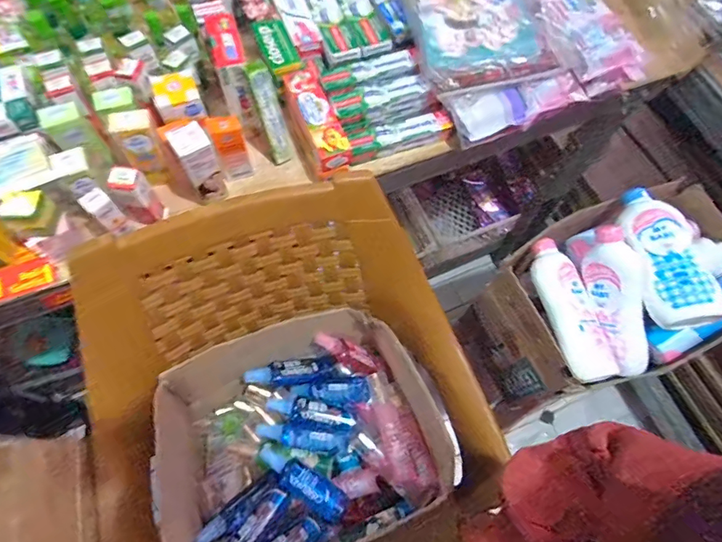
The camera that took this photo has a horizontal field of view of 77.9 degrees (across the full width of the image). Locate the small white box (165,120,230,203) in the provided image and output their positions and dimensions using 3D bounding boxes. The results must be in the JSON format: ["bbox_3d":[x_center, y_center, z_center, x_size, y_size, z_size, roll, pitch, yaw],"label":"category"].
[{"bbox_3d":[-0.203,-0.134,0.574,0.042,0.108,0.045,-31,72,-14],"label":"small white box"}]

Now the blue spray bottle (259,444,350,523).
[{"bbox_3d":[-0.086,0.307,0.658,0.149,0.037,0.041,35,70,11],"label":"blue spray bottle"}]

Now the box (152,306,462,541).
[{"bbox_3d":[-0.090,0.244,0.671,0.354,0.175,0.321,-22,70,-11],"label":"box"}]

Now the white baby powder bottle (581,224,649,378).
[{"bbox_3d":[0.372,0.041,0.649,0.061,0.048,0.209,-11,89,-7],"label":"white baby powder bottle"}]

